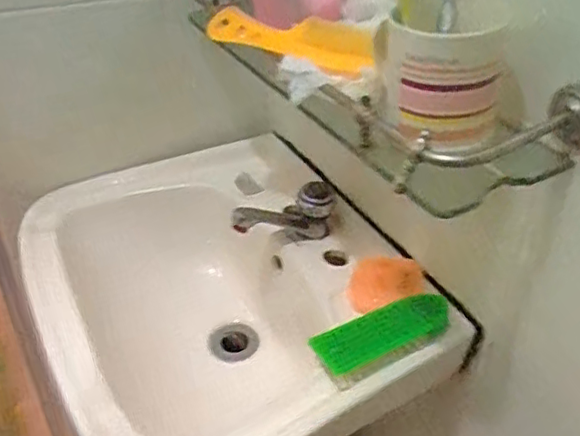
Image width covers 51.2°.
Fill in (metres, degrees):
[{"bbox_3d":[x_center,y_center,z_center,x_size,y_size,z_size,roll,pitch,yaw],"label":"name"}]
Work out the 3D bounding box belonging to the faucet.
[{"bbox_3d":[-0.006,0.007,0.701,0.126,0.074,0.042,-19,39,-24],"label":"faucet"}]

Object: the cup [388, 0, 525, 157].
[{"bbox_3d":[0.115,-0.103,0.430,0.083,0.091,0.069,-21,40,-26],"label":"cup"}]

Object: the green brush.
[{"bbox_3d":[0.090,0.110,0.569,0.129,0.030,0.063,-15,38,-19],"label":"green brush"}]

